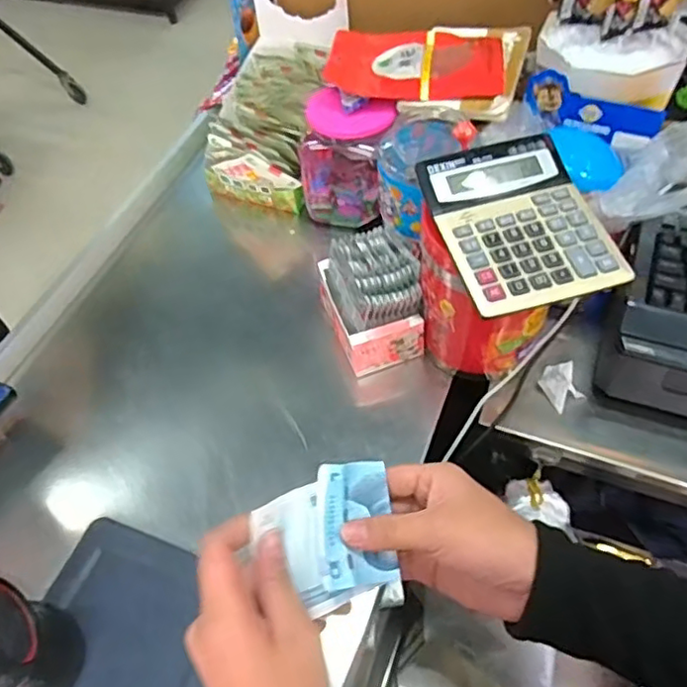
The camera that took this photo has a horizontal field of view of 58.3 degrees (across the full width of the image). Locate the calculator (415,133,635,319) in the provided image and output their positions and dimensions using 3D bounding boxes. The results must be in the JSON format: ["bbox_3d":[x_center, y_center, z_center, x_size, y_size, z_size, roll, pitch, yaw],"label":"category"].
[{"bbox_3d":[0.166,-0.120,0.588,0.143,0.025,0.188,-14,55,-6],"label":"calculator"}]

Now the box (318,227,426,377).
[{"bbox_3d":[0.034,-0.050,0.752,0.104,0.105,0.138,-14,55,-6],"label":"box"}]

